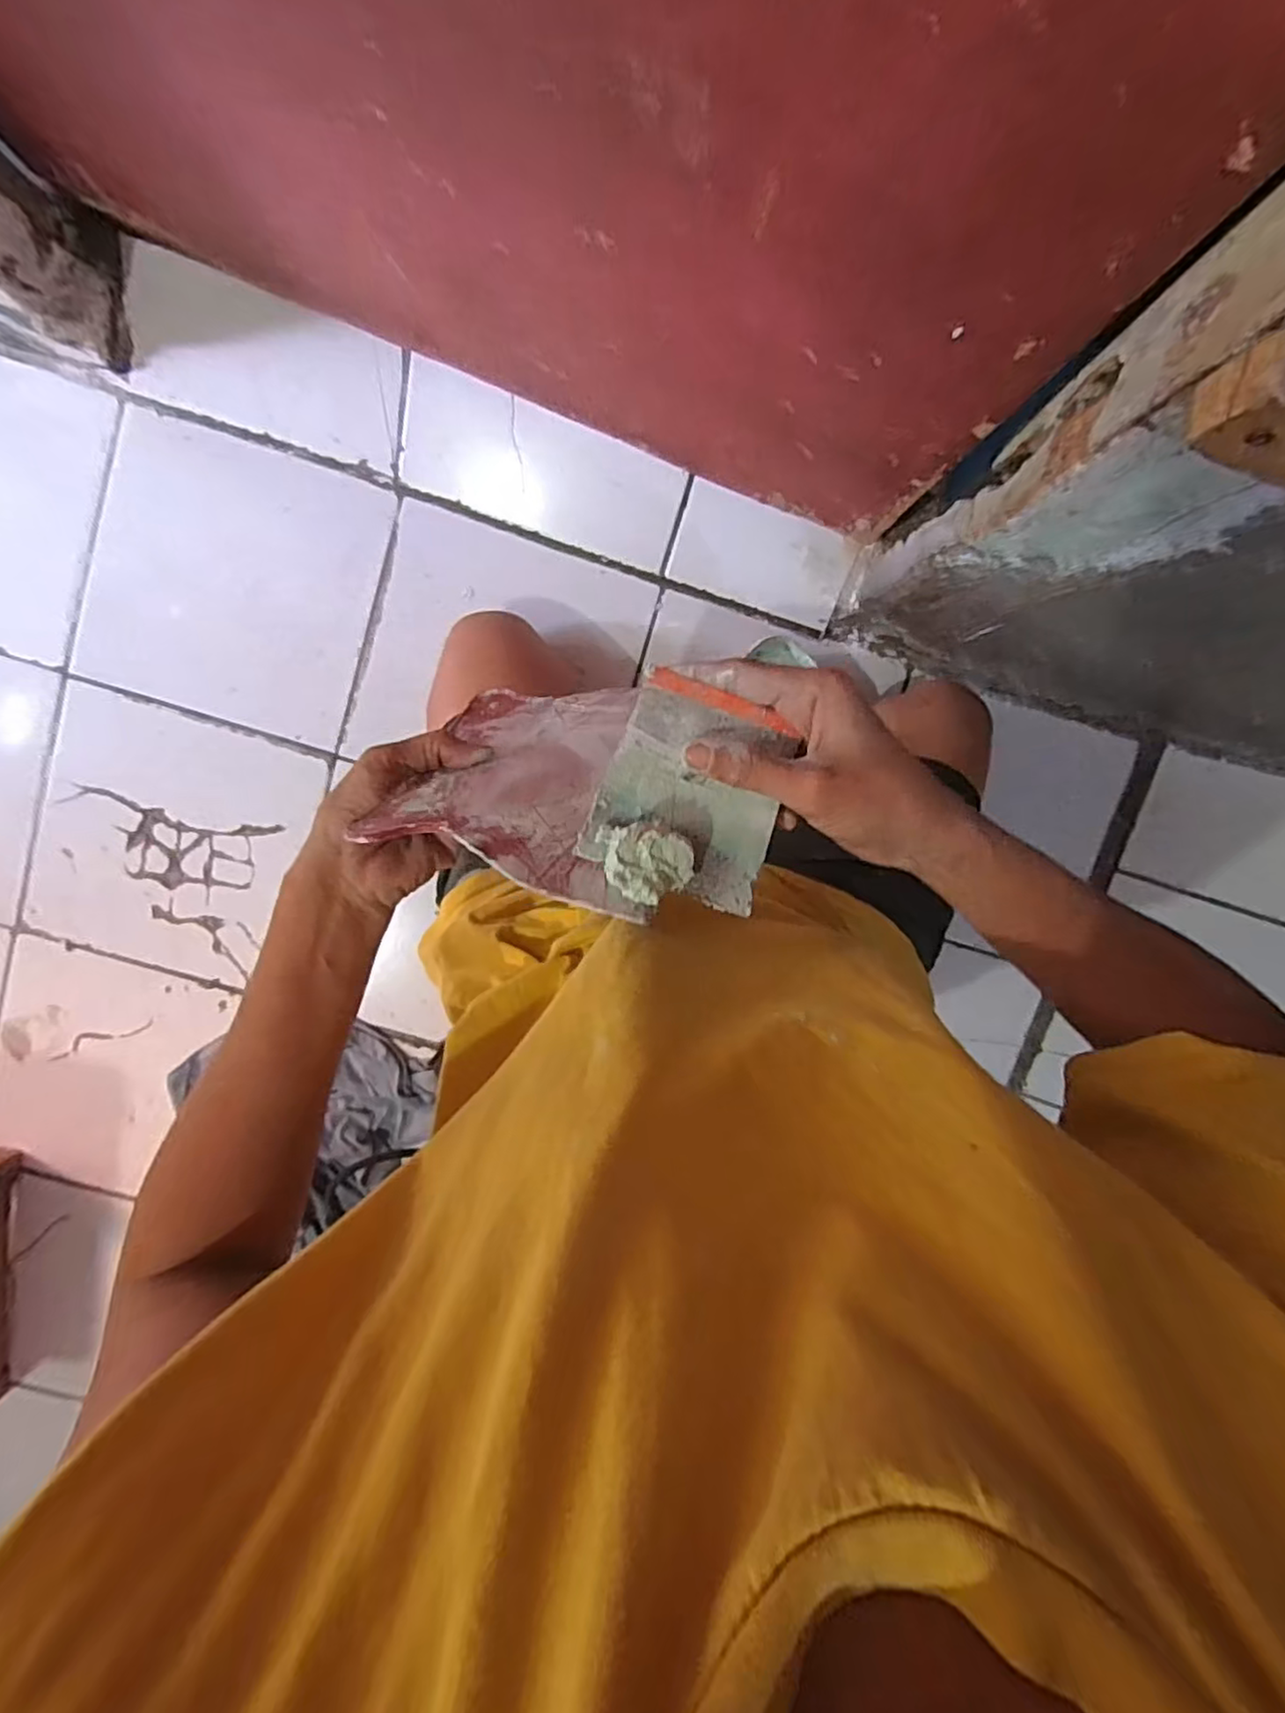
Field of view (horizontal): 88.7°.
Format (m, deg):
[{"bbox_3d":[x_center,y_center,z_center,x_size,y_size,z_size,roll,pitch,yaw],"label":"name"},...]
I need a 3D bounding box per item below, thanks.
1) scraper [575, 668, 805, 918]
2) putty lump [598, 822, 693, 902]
[{"bbox_3d":[0.024,-0.032,0.297,0.078,0.004,0.098,21,70,1],"label":"scraper"},{"bbox_3d":[0.001,0.001,0.274,0.036,0.016,0.035,-22,83,-20],"label":"putty lump"}]

